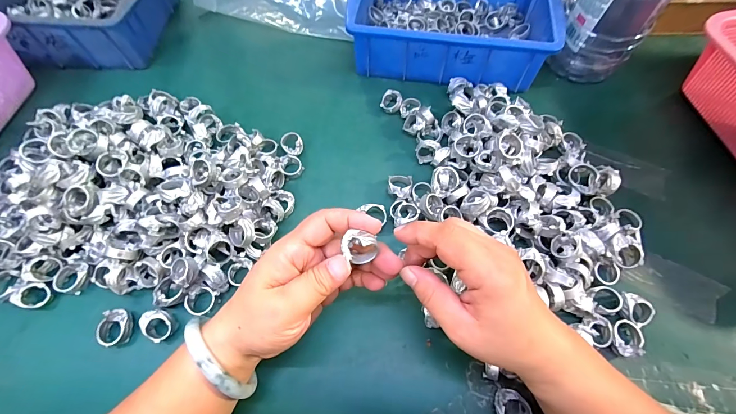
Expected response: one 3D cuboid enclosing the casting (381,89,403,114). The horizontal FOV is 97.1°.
[{"bbox_3d":[0.029,-0.129,0.397,0.028,0.010,0.028,33,96,26],"label":"casting"}]

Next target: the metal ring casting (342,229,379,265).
[{"bbox_3d":[-0.005,0.028,0.225,0.025,0.026,0.014,-23,64,-11],"label":"metal ring casting"}]

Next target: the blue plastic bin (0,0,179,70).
[{"bbox_3d":[-0.412,-0.278,0.445,0.253,0.067,0.180,3,63,1],"label":"blue plastic bin"}]

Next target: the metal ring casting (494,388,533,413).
[{"bbox_3d":[0.113,0.157,0.252,0.026,0.015,0.028,6,64,2],"label":"metal ring casting"}]

